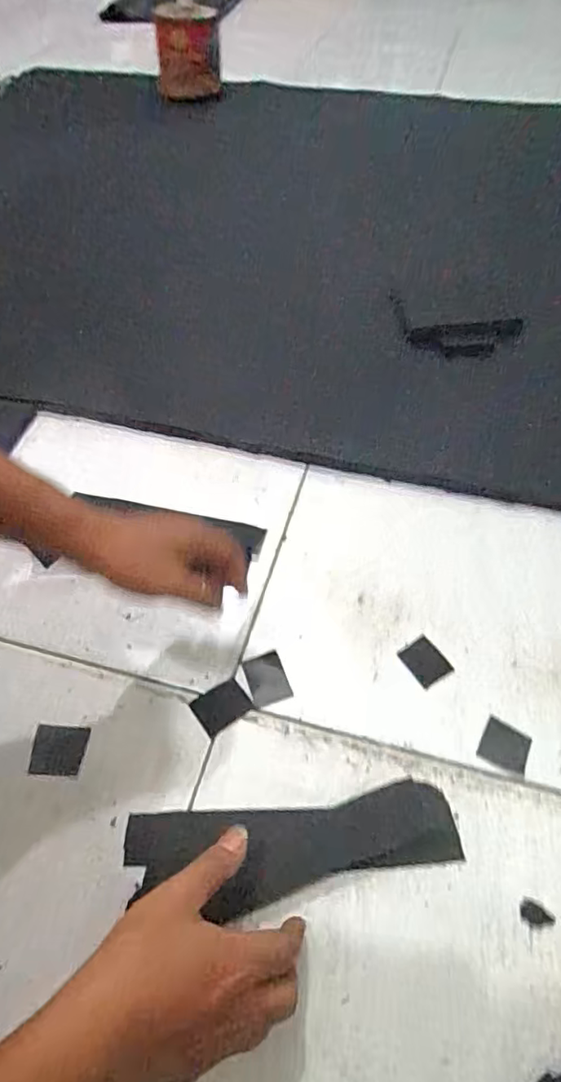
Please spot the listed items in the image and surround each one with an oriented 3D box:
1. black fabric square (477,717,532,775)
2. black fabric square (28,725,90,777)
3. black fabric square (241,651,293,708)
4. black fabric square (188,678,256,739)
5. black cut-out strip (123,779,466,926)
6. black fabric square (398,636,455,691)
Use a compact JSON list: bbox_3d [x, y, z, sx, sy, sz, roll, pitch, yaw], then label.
[{"bbox_3d":[0.183,0.167,0.463,0.036,0.004,0.034,25,58,19],"label":"black fabric square"},{"bbox_3d":[-0.181,0.171,0.467,0.042,0.004,0.039,1,53,3],"label":"black fabric square"},{"bbox_3d":[-0.012,0.121,0.498,0.033,0.004,0.043,-20,64,-5],"label":"black fabric square"},{"bbox_3d":[-0.051,0.142,0.489,0.044,0.004,0.037,-32,59,-21],"label":"black fabric square"},{"bbox_3d":[0.009,0.226,0.419,0.239,0.014,0.069,-8,58,0],"label":"black cut-out strip"},{"bbox_3d":[0.130,0.109,0.512,0.033,0.004,0.041,-26,57,-17],"label":"black fabric square"}]

